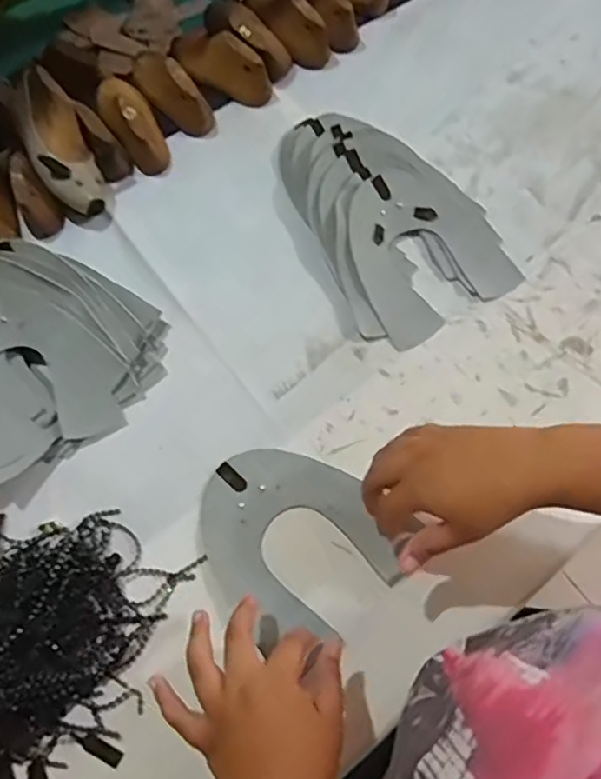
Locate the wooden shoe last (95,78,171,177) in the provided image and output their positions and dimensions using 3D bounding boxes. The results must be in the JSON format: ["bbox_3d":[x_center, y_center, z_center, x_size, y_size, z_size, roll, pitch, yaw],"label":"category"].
[{"bbox_3d":[-0.186,-0.296,0.664,0.049,0.056,0.134,-30,67,-10],"label":"wooden shoe last"}]

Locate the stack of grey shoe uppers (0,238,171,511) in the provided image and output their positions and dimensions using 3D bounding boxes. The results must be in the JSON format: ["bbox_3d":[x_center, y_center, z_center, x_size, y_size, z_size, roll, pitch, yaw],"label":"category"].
[{"bbox_3d":[-0.233,-0.040,0.543,0.194,0.075,0.182,-36,68,-12],"label":"stack of grey shoe uppers"}]

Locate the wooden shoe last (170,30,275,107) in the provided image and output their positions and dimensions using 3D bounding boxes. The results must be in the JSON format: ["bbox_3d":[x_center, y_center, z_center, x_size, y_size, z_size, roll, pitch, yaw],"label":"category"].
[{"bbox_3d":[-0.095,-0.369,0.691,0.136,0.057,0.046,36,72,18],"label":"wooden shoe last"}]

